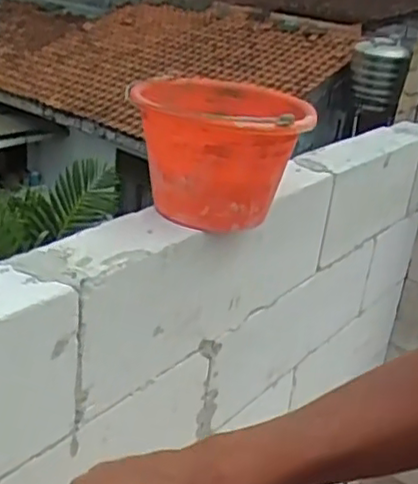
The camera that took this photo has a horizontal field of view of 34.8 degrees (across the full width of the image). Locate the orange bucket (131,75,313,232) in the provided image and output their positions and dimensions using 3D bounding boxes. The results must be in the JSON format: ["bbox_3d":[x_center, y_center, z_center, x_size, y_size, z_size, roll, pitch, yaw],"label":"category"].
[{"bbox_3d":[0.018,-0.117,0.914,0.215,0.162,0.219,6,24,-3],"label":"orange bucket"}]

